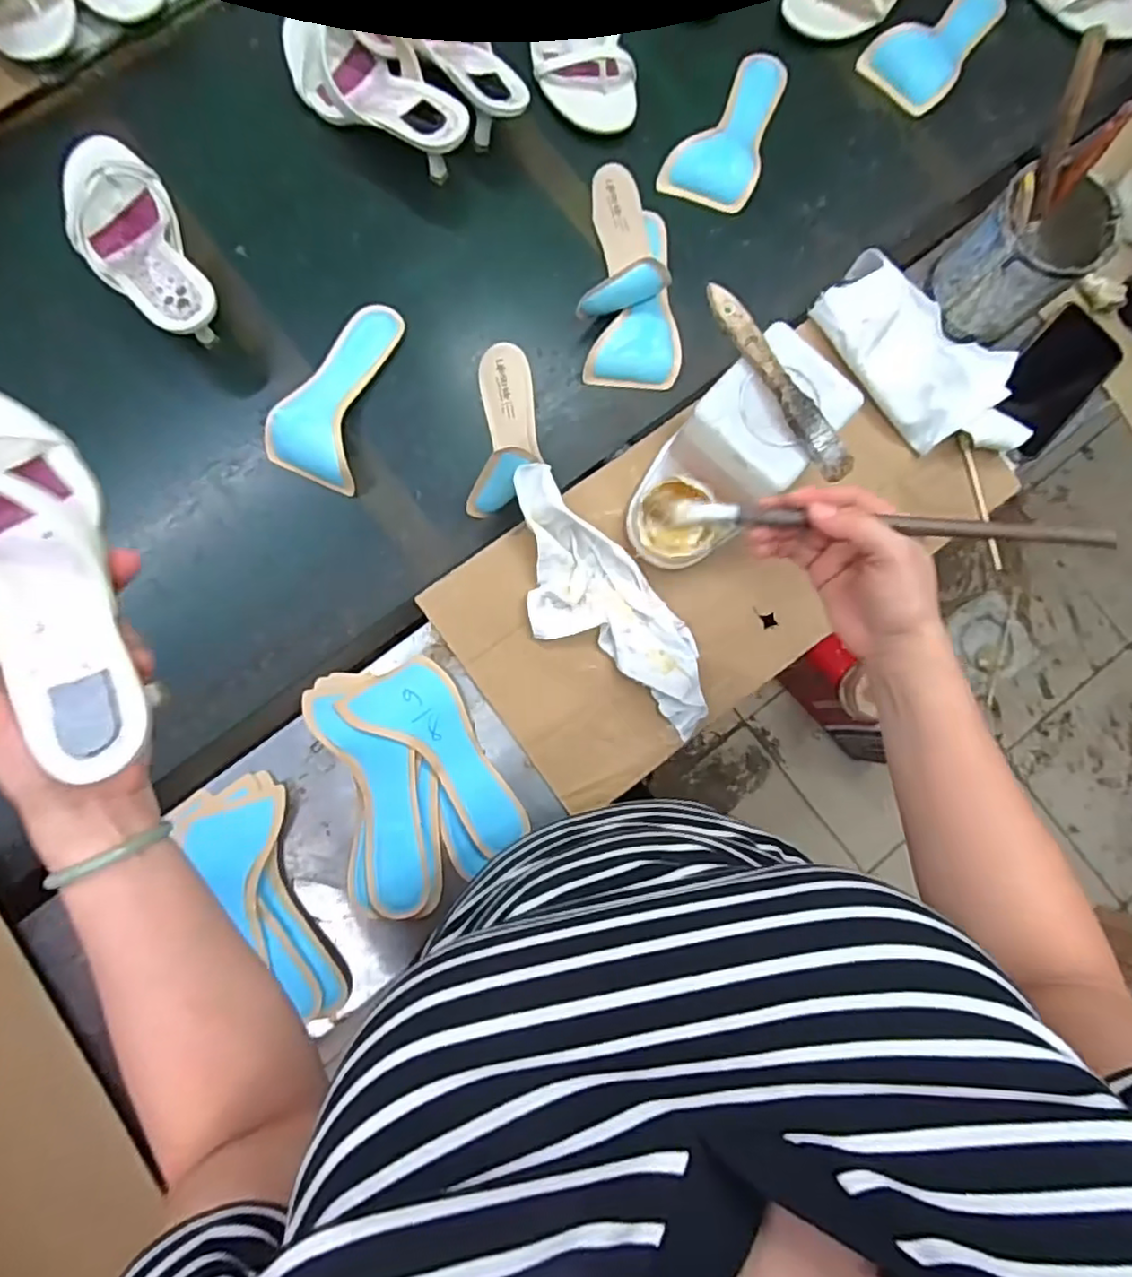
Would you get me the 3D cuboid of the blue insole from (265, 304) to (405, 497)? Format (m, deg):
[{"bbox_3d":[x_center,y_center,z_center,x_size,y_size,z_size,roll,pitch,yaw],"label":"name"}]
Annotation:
[{"bbox_3d":[-0.217,-0.238,0.615,0.084,0.027,0.186,16,80,3],"label":"blue insole"}]

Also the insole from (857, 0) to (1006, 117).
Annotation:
[{"bbox_3d":[0.402,-0.642,0.696,0.089,0.020,0.180,43,82,7],"label":"insole"}]

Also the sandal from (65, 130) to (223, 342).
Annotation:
[{"bbox_3d":[-0.406,-0.369,0.610,0.099,0.061,0.261,-29,82,-5],"label":"sandal"}]

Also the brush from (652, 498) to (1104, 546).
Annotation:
[{"bbox_3d":[0.189,-0.072,0.405,0.270,0.018,0.014,5,80,9],"label":"brush"}]

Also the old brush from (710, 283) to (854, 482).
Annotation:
[{"bbox_3d":[0.165,-0.197,0.501,0.023,0.024,0.171,-33,87,-8],"label":"old brush"}]

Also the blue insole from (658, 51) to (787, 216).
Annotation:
[{"bbox_3d":[0.180,-0.527,0.671,0.088,0.008,0.191,31,81,5],"label":"blue insole"}]

